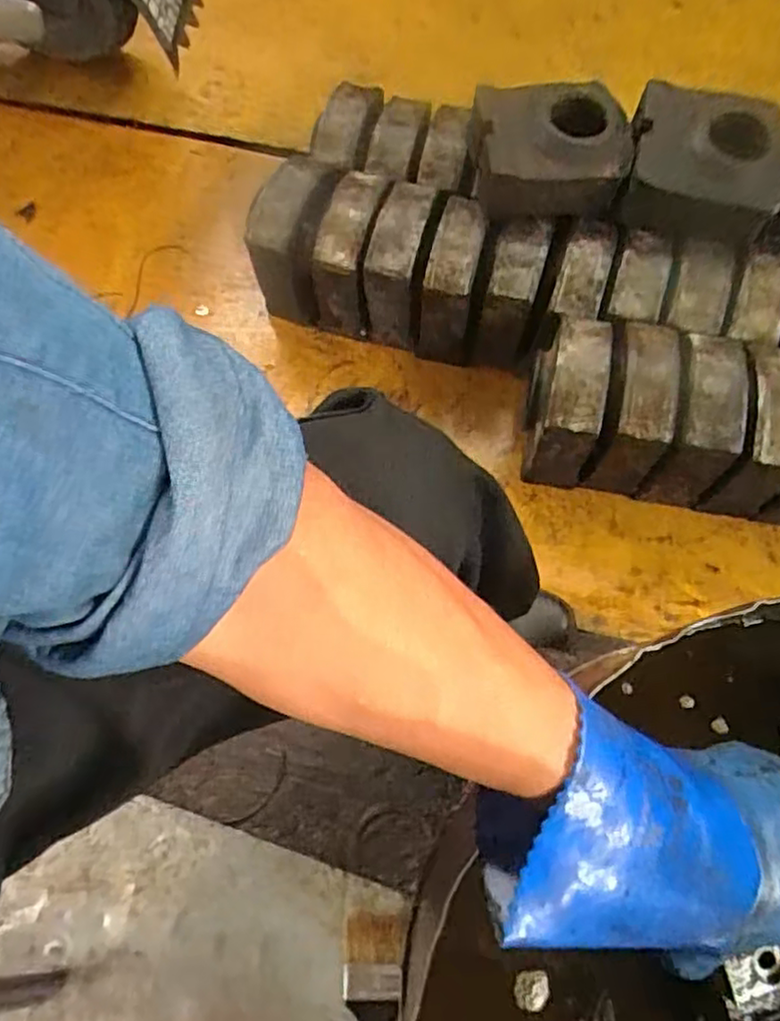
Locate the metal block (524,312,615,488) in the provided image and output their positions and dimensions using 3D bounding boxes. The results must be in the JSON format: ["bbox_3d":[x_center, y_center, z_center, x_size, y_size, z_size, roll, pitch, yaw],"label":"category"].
[{"bbox_3d":[0.219,-0.142,0.850,0.081,0.168,0.172,10,69,6],"label":"metal block"}]

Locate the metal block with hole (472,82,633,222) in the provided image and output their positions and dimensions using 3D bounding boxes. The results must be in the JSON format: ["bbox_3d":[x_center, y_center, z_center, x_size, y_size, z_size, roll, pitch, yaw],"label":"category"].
[{"bbox_3d":[0.202,-0.457,0.848,0.182,0.097,0.159,-7,68,-1],"label":"metal block with hole"}]

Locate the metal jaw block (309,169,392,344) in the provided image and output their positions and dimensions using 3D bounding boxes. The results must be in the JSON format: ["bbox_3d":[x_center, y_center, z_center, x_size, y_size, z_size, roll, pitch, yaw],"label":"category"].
[{"bbox_3d":[-0.051,-0.349,0.928,0.069,0.164,0.153,17,70,8],"label":"metal jaw block"}]

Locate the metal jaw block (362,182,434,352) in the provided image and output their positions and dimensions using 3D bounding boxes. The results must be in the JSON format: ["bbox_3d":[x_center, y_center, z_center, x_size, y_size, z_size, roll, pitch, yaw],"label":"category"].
[{"bbox_3d":[0.012,-0.336,0.929,0.069,0.158,0.162,11,69,6],"label":"metal jaw block"}]

